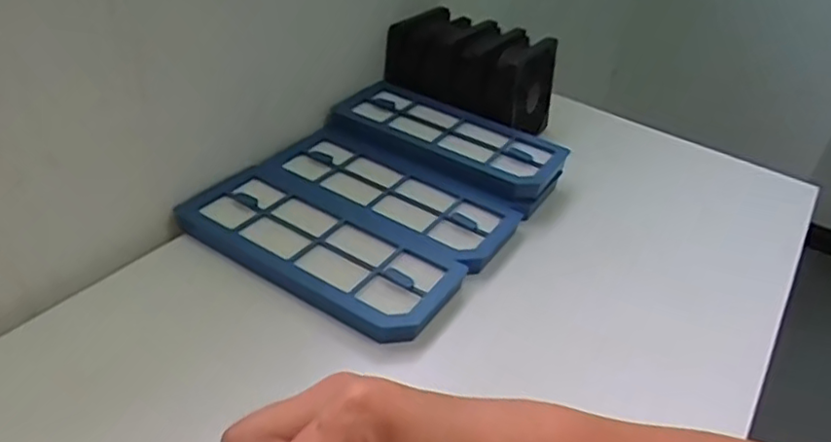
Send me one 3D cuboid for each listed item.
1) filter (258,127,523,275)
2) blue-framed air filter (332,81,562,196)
[{"bbox_3d":[-0.024,-0.022,0.538,0.211,0.021,0.085,25,42,21],"label":"filter"},{"bbox_3d":[0.030,-0.078,0.594,0.205,0.021,0.095,25,42,20],"label":"blue-framed air filter"}]

